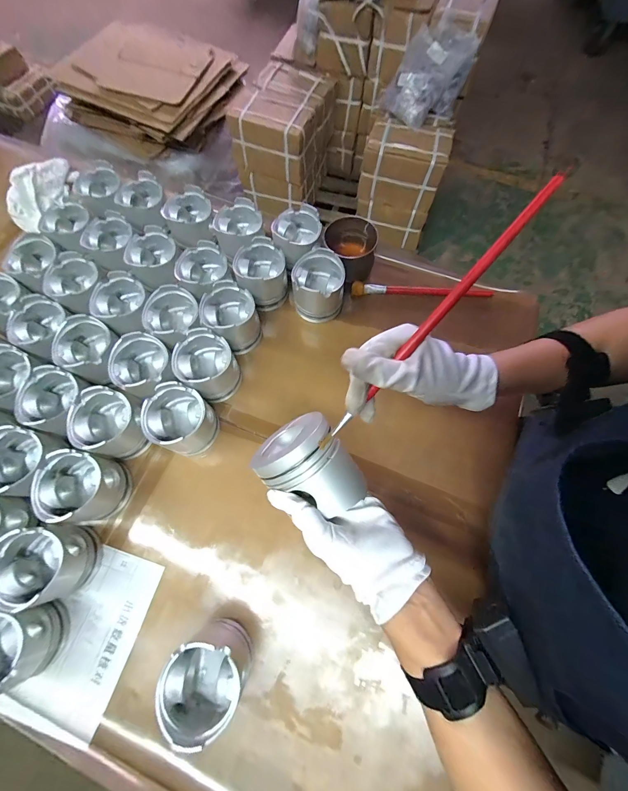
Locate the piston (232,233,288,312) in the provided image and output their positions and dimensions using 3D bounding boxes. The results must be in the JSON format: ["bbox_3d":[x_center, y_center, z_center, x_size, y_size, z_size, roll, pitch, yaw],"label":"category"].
[{"bbox_3d":[-0.093,-0.217,0.588,0.092,0.090,0.096,0,71,0],"label":"piston"}]

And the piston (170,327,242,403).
[{"bbox_3d":[-0.171,-0.046,0.525,0.090,0.089,0.088,0,71,0],"label":"piston"}]

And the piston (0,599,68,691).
[{"bbox_3d":[-0.377,0.306,0.394,0.086,0.086,0.091,-10,71,-3],"label":"piston"}]

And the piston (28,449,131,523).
[{"bbox_3d":[-0.332,0.133,0.465,0.094,0.086,0.092,11,72,4],"label":"piston"}]

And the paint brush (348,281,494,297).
[{"bbox_3d":[0.203,-0.200,0.608,0.259,0.023,0.025,4,71,2],"label":"paint brush"}]

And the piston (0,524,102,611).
[{"bbox_3d":[-0.355,0.225,0.425,0.086,0.088,0.092,0,71,0],"label":"piston"}]

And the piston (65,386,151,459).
[{"bbox_3d":[-0.305,0.044,0.487,0.095,0.088,0.088,0,71,0],"label":"piston"}]

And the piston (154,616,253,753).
[{"bbox_3d":[-0.125,0.332,0.384,0.084,0.088,0.091,0,71,0],"label":"piston"}]

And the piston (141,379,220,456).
[{"bbox_3d":[-0.201,0.036,0.485,0.094,0.075,0.089,0,71,0],"label":"piston"}]

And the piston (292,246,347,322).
[{"bbox_3d":[0.009,-0.197,0.583,0.091,0.078,0.100,11,72,4],"label":"piston"}]

